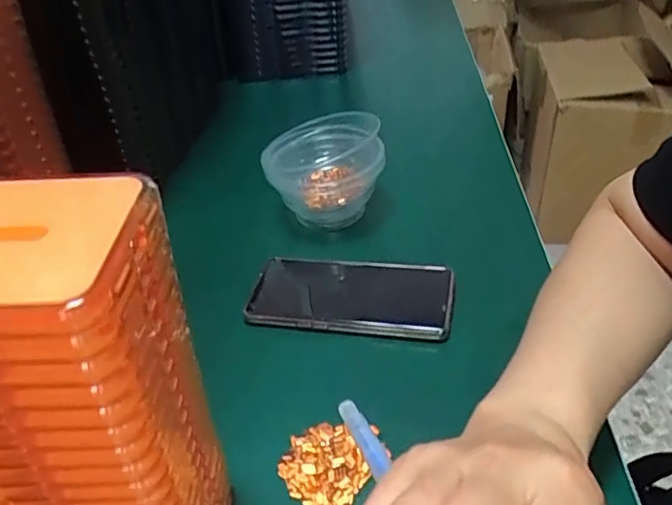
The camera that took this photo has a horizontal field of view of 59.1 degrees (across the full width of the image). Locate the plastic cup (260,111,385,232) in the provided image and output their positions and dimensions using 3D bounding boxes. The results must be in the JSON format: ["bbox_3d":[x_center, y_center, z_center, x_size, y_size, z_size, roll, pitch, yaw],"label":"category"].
[{"bbox_3d":[-0.008,-0.081,0.566,0.095,0.077,0.098,-4,37,3],"label":"plastic cup"}]

